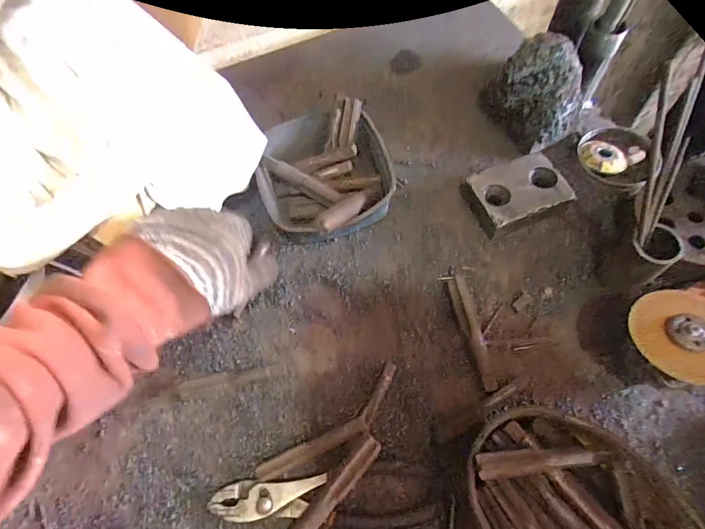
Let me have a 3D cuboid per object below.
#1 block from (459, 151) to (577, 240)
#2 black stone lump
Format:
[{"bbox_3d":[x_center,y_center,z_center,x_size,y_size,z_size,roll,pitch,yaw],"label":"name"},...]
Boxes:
[{"bbox_3d":[0.193,-0.084,0.477,0.105,0.035,0.082,-18,63,-5],"label":"block"},{"bbox_3d":[0.217,-0.208,0.477,0.071,0.089,0.111,-32,65,-12],"label":"black stone lump"}]

